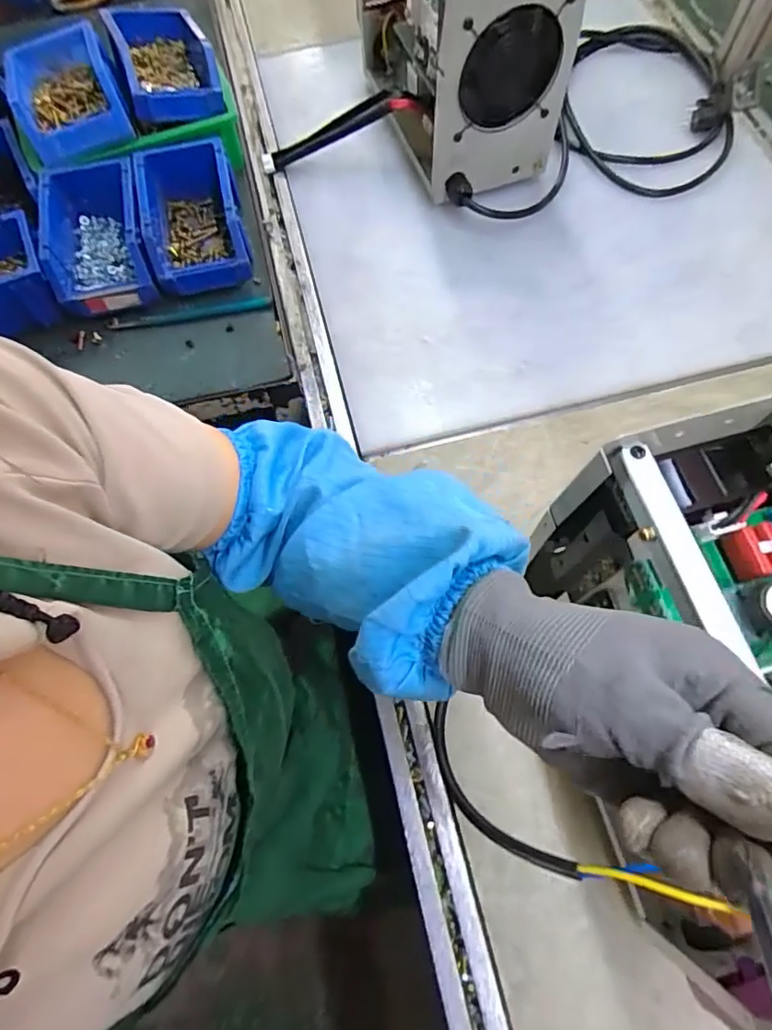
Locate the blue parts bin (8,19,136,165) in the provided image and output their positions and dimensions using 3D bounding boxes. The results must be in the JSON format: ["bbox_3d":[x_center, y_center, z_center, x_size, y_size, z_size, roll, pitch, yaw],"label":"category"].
[{"bbox_3d":[-0.364,-0.486,0.616,0.110,0.045,0.171,-22,68,-6],"label":"blue parts bin"}]

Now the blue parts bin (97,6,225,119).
[{"bbox_3d":[-0.258,-0.538,0.626,0.105,0.058,0.174,-21,68,-6],"label":"blue parts bin"}]

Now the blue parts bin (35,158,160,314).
[{"bbox_3d":[-0.319,-0.308,0.602,0.104,0.065,0.160,-14,68,-3],"label":"blue parts bin"}]

